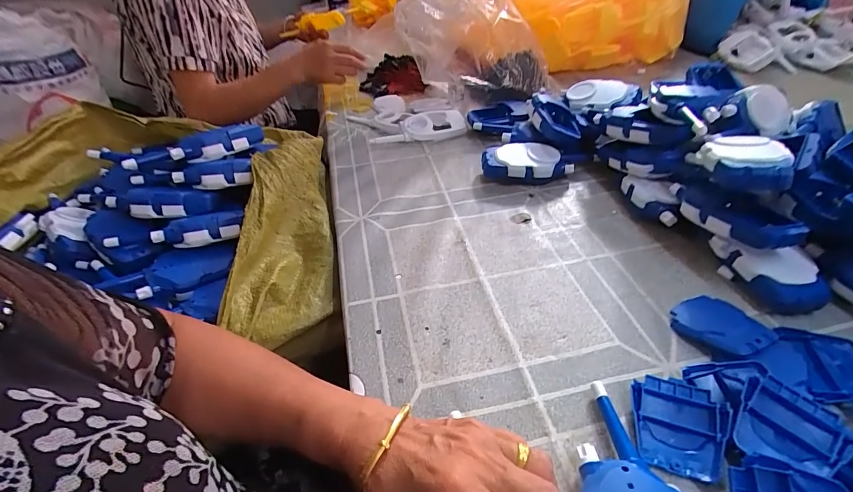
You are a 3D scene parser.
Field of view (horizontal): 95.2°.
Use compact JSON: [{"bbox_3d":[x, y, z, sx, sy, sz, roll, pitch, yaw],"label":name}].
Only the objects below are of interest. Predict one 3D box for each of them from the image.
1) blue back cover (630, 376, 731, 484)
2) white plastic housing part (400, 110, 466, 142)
[{"bbox_3d":[0.178,0.126,0.276,0.057,0.016,0.063,12,46,19],"label":"blue back cover"},{"bbox_3d":[0.011,-0.181,0.597,0.094,0.035,0.043,-6,43,0],"label":"white plastic housing part"}]

